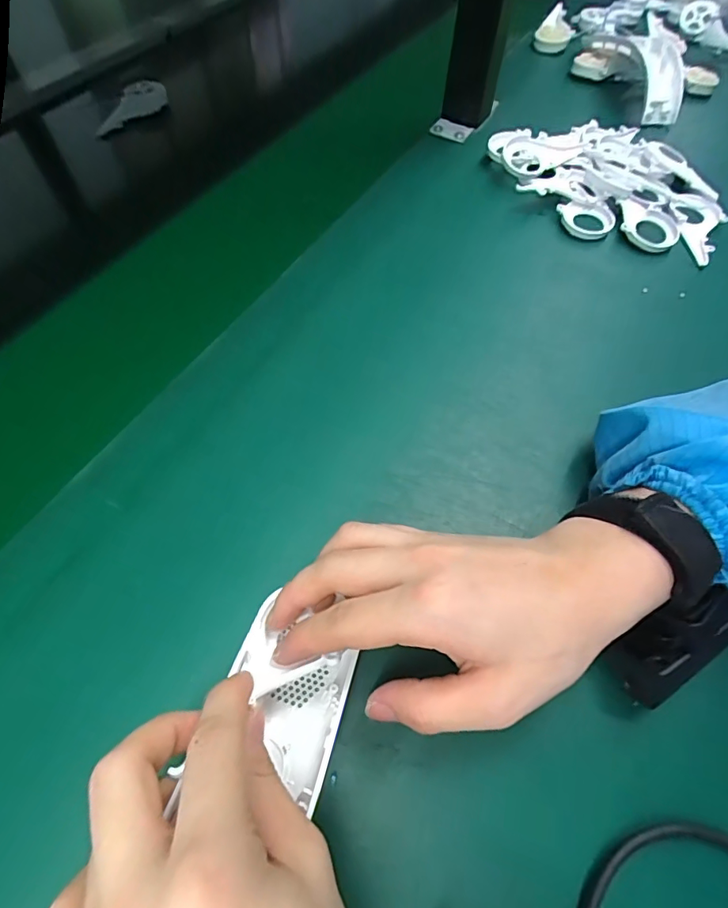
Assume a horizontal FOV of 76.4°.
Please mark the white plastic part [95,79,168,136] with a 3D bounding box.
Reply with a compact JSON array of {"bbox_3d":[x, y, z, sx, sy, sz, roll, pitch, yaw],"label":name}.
[{"bbox_3d":[-0.260,-0.381,0.511,0.089,0.028,0.027,-24,61,12],"label":"white plastic part"}]

